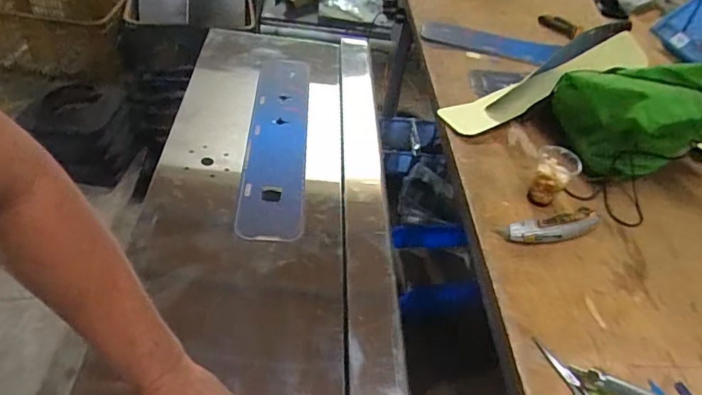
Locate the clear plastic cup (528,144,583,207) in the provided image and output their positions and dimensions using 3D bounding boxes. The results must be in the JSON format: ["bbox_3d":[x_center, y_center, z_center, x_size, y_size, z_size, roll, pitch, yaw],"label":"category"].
[{"bbox_3d":[0.310,-0.034,0.785,0.062,0.072,0.056,24,46,13],"label":"clear plastic cup"}]

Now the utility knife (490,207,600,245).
[{"bbox_3d":[0.294,0.042,0.741,0.164,0.015,0.046,-9,47,-19],"label":"utility knife"}]

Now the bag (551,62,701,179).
[{"bbox_3d":[0.494,-0.114,0.805,0.333,0.161,0.111,1,36,34],"label":"bag"}]

